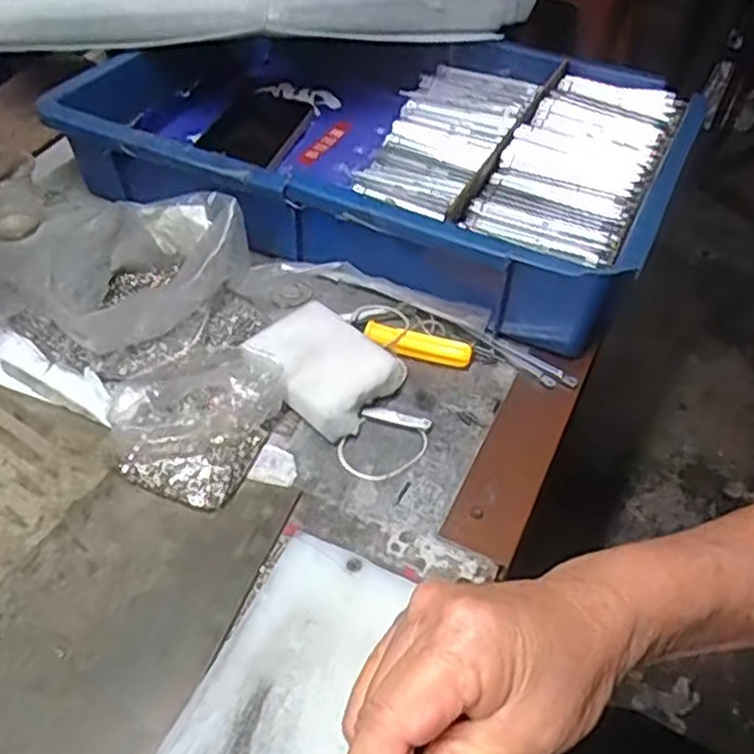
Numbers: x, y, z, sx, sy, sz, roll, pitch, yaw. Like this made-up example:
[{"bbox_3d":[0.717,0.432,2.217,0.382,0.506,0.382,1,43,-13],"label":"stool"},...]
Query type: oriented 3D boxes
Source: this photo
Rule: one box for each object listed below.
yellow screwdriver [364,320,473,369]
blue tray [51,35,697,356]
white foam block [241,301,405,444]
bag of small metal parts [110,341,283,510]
[{"bbox_3d":[0.026,-0.021,0.469,0.067,0.014,0.012,13,46,7],"label":"yellow screwdriver"},{"bbox_3d":[0.003,-0.180,0.576,0.427,0.084,0.276,22,47,15],"label":"blue tray"},{"bbox_3d":[-0.031,-0.006,0.445,0.084,0.021,0.062,37,53,27],"label":"white foam block"},{"bbox_3d":[-0.107,0.015,0.418,0.095,0.038,0.098,18,46,11],"label":"bag of small metal parts"}]

